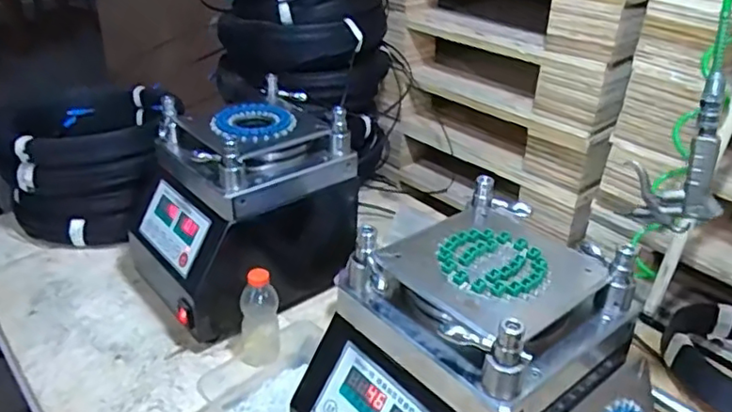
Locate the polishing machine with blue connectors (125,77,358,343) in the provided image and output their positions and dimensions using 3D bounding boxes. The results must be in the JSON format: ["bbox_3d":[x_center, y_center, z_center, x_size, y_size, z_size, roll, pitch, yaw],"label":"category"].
[{"bbox_3d":[-0.185,-0.002,0.927,0.296,0.275,0.225,-22,37,-34],"label":"polishing machine with blue connectors"}]

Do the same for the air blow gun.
[{"bbox_3d":[0.333,-0.052,0.640,0.093,0.165,0.026,18,35,27],"label":"air blow gun"}]

